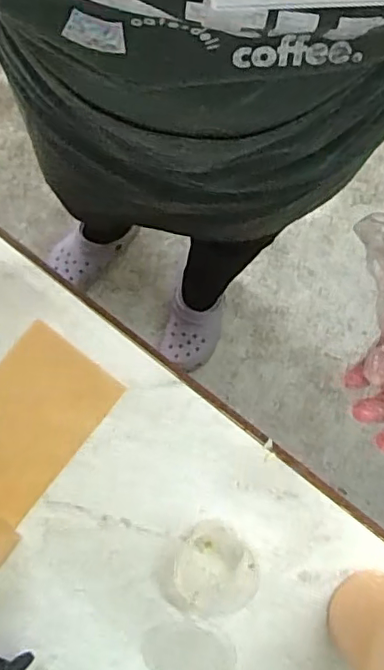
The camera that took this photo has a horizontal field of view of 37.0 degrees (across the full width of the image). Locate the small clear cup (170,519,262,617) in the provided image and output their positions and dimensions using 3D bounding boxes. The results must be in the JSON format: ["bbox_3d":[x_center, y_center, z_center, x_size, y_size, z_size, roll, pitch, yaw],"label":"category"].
[{"bbox_3d":[0.015,0.180,0.440,0.067,0.035,0.070,11,80,2],"label":"small clear cup"}]

